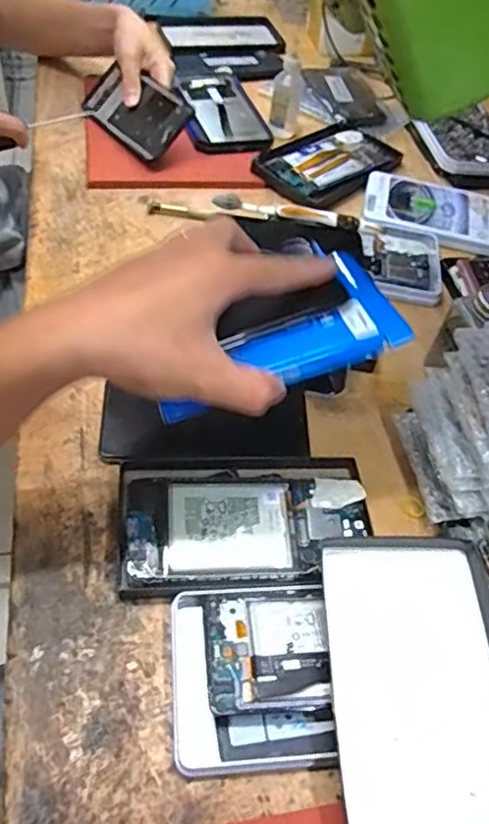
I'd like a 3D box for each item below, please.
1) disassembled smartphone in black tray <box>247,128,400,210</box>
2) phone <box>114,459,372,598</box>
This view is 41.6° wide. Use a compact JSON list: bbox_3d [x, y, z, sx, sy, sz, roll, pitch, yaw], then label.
[{"bbox_3d":[0.103,-0.291,0.750,0.179,0.023,0.104,-29,60,-28],"label":"disassembled smartphone in black tray"},{"bbox_3d":[0.002,0.069,0.440,0.169,0.020,0.099,-1,51,-9],"label":"phone"}]

